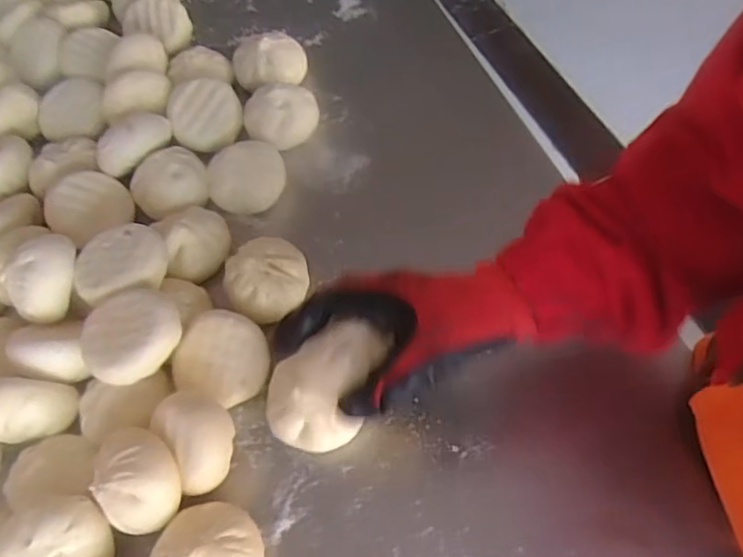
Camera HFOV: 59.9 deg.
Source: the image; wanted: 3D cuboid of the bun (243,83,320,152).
[{"bbox_3d":[-0.091,-0.162,0.649,0.065,0.044,0.074,11,61,11],"label":"bun"}]

